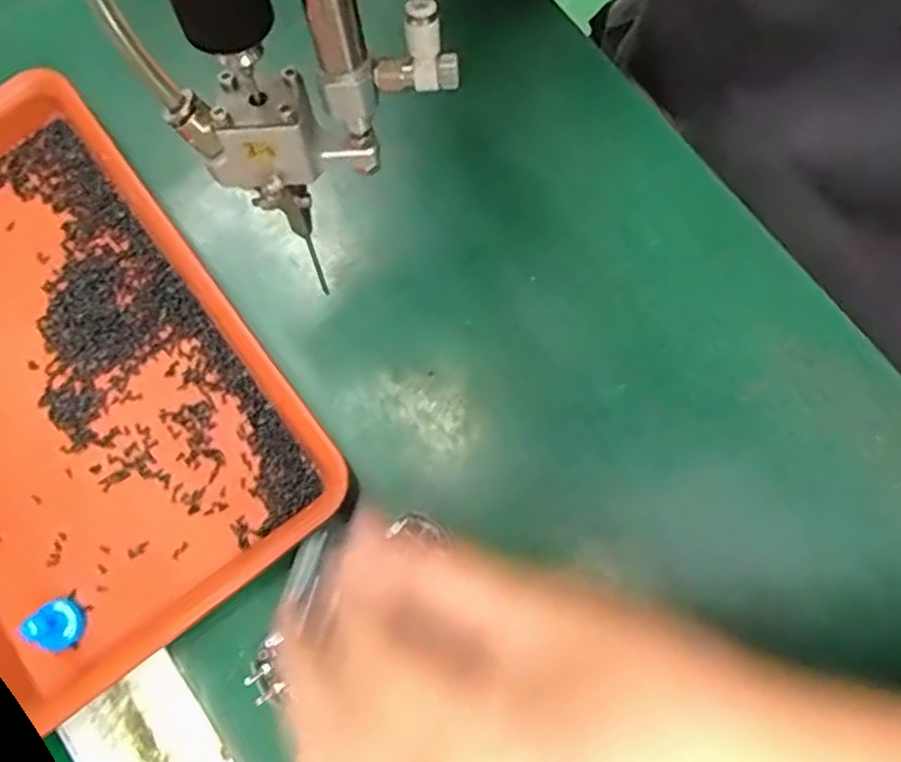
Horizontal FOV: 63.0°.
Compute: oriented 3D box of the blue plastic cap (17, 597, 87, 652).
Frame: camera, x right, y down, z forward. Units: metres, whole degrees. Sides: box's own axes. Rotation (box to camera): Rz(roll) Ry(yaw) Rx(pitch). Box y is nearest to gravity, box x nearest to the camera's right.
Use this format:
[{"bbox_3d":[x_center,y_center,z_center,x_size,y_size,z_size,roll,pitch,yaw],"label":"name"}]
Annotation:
[{"bbox_3d":[-0.149,0.090,0.273,0.015,0.021,0.019,-36,78,-5],"label":"blue plastic cap"}]

